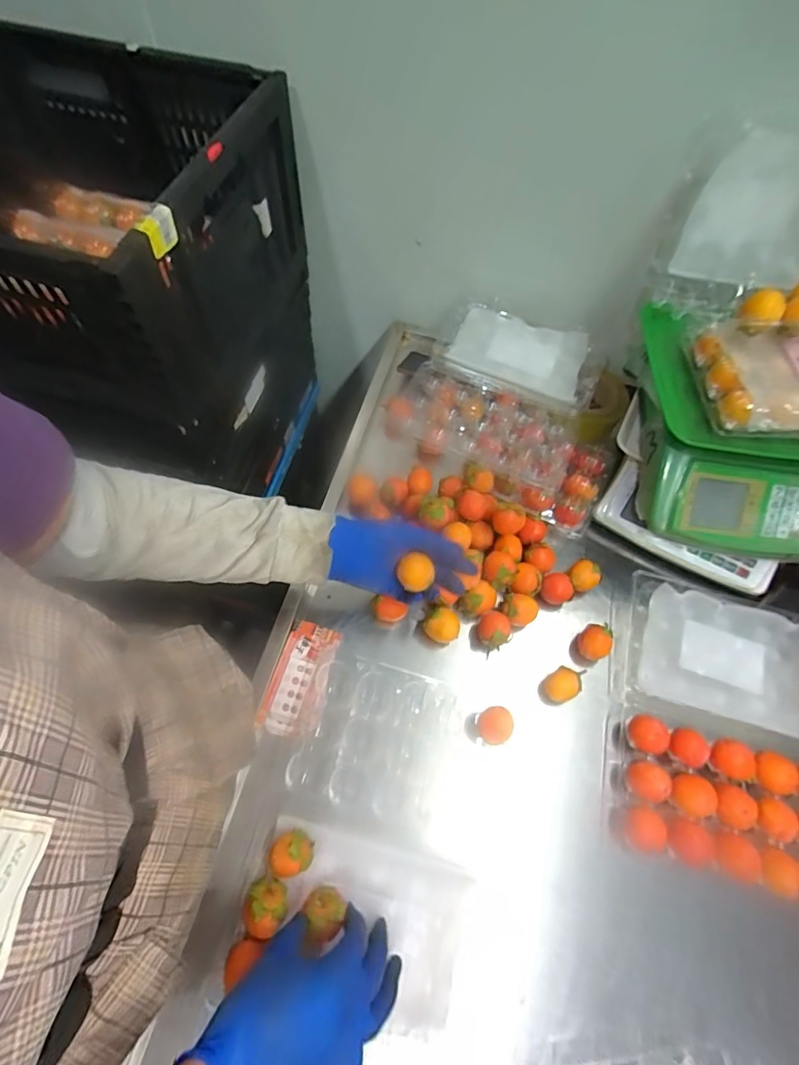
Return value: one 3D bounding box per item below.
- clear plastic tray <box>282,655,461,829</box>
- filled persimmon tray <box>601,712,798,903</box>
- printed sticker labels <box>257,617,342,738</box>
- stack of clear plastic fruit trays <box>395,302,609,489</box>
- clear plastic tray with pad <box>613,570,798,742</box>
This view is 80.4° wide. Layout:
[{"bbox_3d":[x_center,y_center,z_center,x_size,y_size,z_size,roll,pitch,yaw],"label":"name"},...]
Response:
[{"bbox_3d":[-0.023,0.216,0.495,0.165,0.038,0.146,15,62,3],"label":"clear plastic tray"},{"bbox_3d":[0.338,0.294,0.508,0.219,0.077,0.141,15,62,3],"label":"filled persimmon tray"},{"bbox_3d":[-0.109,0.158,0.520,0.063,0.021,0.121,13,62,2],"label":"printed sticker labels"},{"bbox_3d":[0.158,-0.205,0.700,0.259,0.051,0.285,30,64,11],"label":"stack of clear plastic fruit trays"},{"bbox_3d":[0.390,0.153,0.565,0.237,0.040,0.162,13,62,2],"label":"clear plastic tray with pad"}]

